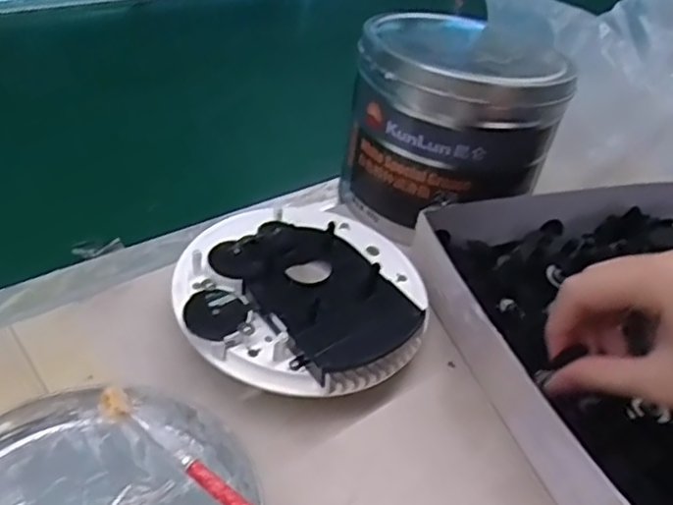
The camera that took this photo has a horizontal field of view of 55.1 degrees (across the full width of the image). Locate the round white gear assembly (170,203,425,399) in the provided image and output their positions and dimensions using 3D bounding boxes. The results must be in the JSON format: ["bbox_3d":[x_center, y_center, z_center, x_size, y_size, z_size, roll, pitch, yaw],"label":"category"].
[{"bbox_3d":[-0.015,0.020,0.320,0.125,0.038,0.113,-4,40,-15],"label":"round white gear assembly"}]

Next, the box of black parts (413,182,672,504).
[{"bbox_3d":[0.169,0.044,0.335,0.218,0.059,0.210,-8,41,-20],"label":"box of black parts"}]

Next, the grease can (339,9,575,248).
[{"bbox_3d":[0.072,-0.088,0.406,0.122,0.096,0.125,11,38,3],"label":"grease can"}]

